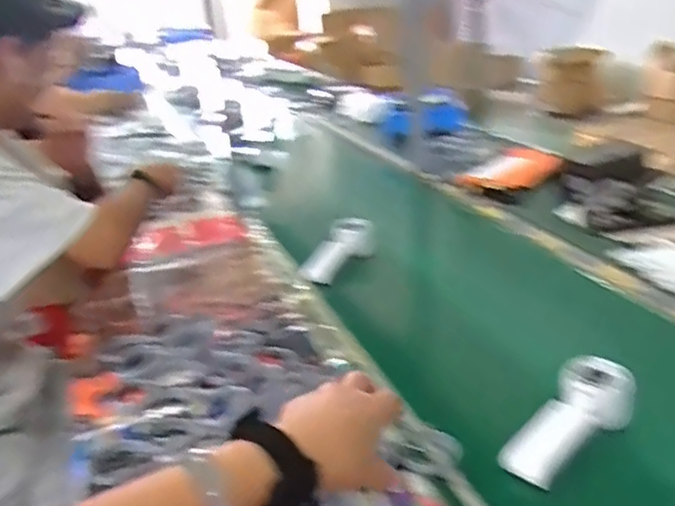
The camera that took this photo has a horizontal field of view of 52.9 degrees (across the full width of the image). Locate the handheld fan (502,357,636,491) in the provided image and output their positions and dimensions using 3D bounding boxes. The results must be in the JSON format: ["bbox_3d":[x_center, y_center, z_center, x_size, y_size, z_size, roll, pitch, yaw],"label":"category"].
[{"bbox_3d":[0.233,0.171,0.680,0.075,0.042,0.169,37,54,27],"label":"handheld fan"}]

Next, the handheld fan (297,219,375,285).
[{"bbox_3d":[-0.006,0.002,1.173,0.080,0.062,0.155,18,51,44],"label":"handheld fan"}]

